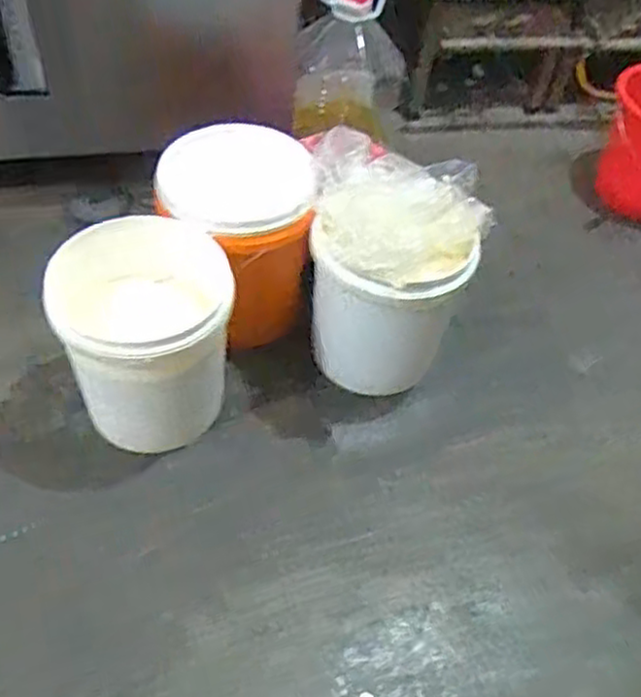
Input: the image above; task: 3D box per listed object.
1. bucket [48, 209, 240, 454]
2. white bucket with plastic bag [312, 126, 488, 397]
[{"bbox_3d":[-0.315,-0.007,1.344,0.299,0.335,0.293,3,49,-4],"label":"bucket"},{"bbox_3d":[0.133,-0.141,1.453,0.298,0.466,0.312,3,49,-4],"label":"white bucket with plastic bag"}]

